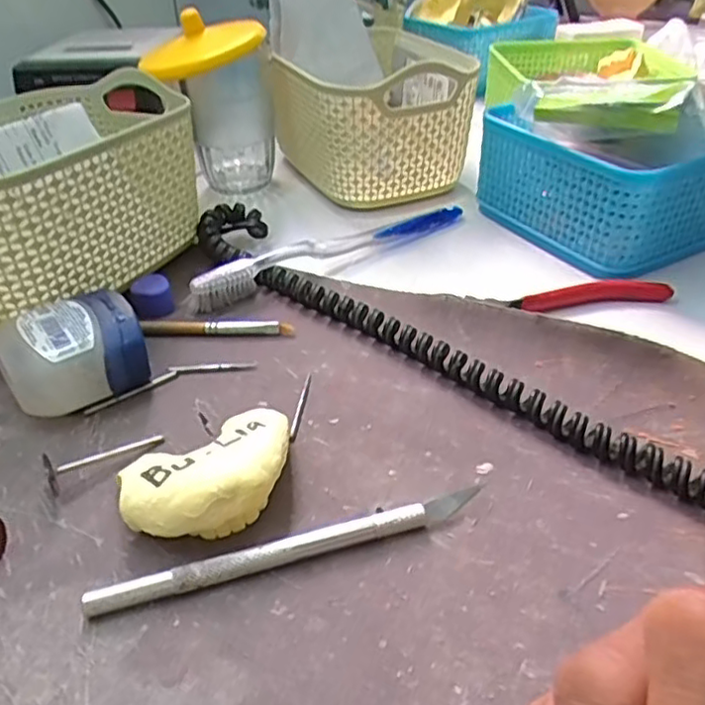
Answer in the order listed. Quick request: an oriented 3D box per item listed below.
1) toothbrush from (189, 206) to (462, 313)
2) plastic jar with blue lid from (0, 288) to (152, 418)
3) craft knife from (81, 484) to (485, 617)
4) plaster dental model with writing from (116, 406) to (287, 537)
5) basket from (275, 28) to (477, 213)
[{"bbox_3d":[-0.008,-0.065,0.392,0.187,0.020,0.015,-24,42,-26],"label":"toothbrush"},{"bbox_3d":[-0.123,0.002,0.295,0.059,0.037,0.048,-20,40,-22],"label":"plastic jar with blue lid"},{"bbox_3d":[-0.019,0.066,0.228,0.137,0.009,0.010,-13,38,-14],"label":"craft knife"},{"bbox_3d":[-0.050,0.046,0.241,0.063,0.027,0.045,-19,40,-21],"label":"plaster dental model with writing"},{"bbox_3d":[0.010,-0.172,0.485,0.124,0.085,0.166,-8,37,-8],"label":"basket"}]

